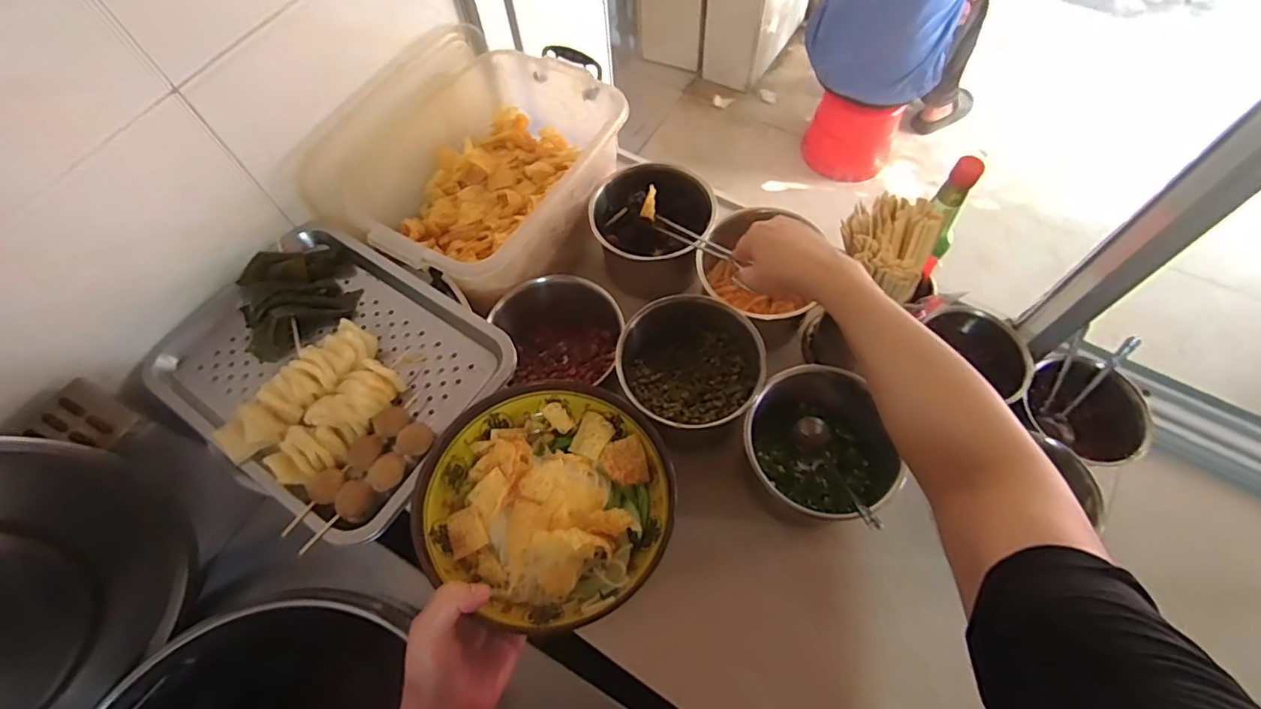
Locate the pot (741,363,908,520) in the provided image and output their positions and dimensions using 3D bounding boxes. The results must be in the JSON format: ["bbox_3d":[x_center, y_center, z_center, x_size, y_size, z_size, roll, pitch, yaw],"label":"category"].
[{"bbox_3d":[0.223,0.102,0.672,0.198,0.112,0.180,-1,63,1],"label":"pot"}]

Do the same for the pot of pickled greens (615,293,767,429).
[{"bbox_3d":[0.076,0.010,0.709,0.172,0.111,0.169,16,65,10],"label":"pot of pickled greens"}]

